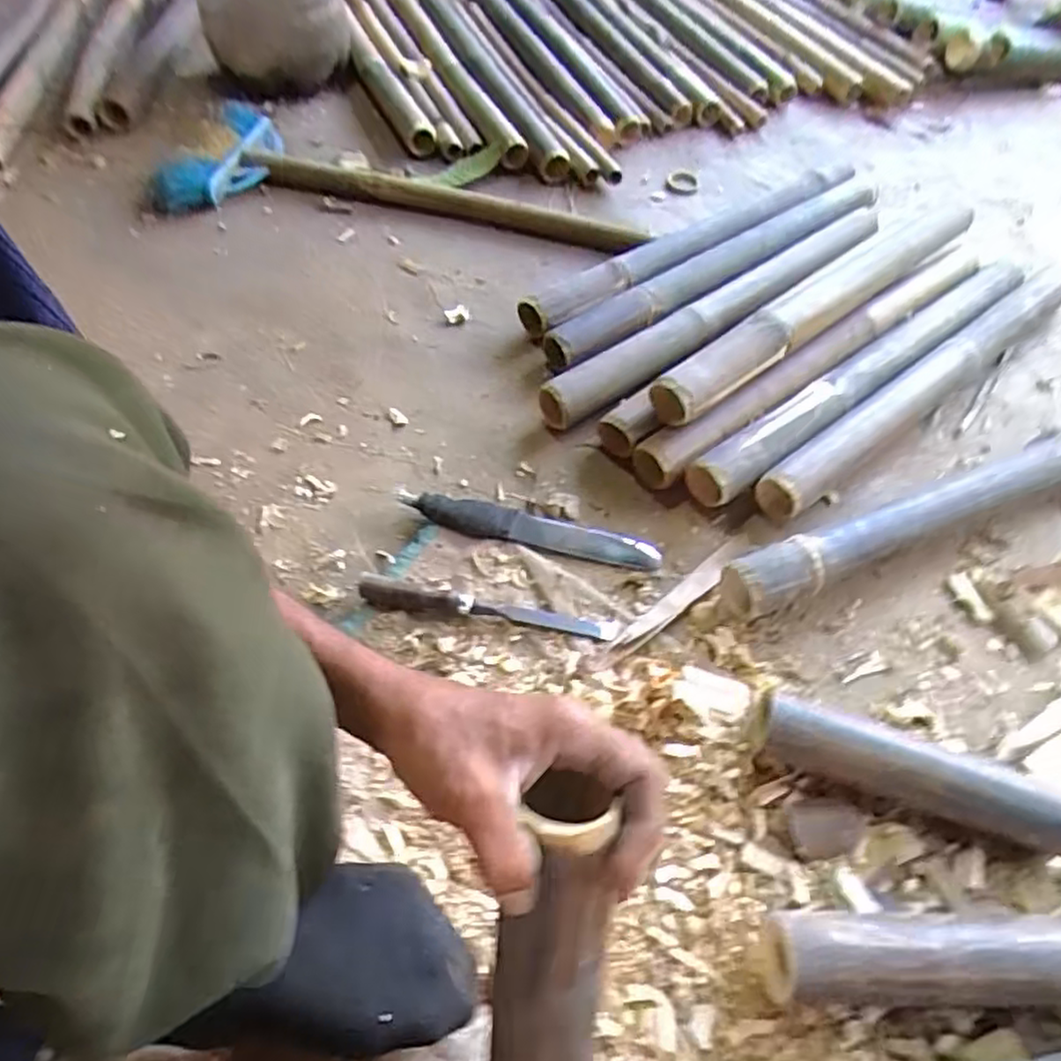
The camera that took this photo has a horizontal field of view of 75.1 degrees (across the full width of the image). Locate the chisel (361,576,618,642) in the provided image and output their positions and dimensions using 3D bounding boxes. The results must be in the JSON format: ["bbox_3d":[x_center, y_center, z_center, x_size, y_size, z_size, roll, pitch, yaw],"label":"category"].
[{"bbox_3d":[-0.041,0.078,0.669,0.250,0.018,0.027,8,55,3],"label":"chisel"}]

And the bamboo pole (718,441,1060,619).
[{"bbox_3d":[0.490,-0.039,0.749,0.656,0.064,0.058,-19,58,-15],"label":"bamboo pole"}]

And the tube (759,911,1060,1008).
[{"bbox_3d":[0.299,0.309,0.496,0.272,0.061,0.055,2,55,-2],"label":"tube"}]

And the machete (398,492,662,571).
[{"bbox_3d":[-0.001,-0.004,0.729,0.274,0.015,0.044,12,56,6],"label":"machete"}]

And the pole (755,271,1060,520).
[{"bbox_3d":[0.495,-0.184,0.850,0.617,0.058,0.057,-33,63,-22],"label":"pole"}]

